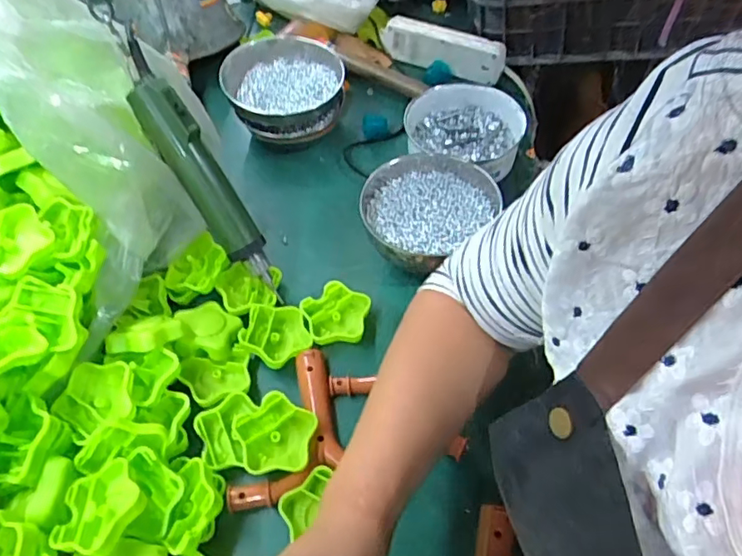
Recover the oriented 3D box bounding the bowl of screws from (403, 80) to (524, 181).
[{"bbox_3d":[0.118,-0.187,0.708,0.147,0.062,0.104,18,74,17],"label":"bowl of screws"}]

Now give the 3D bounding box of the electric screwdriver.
[{"bbox_3d":[-0.168,-0.098,0.557,0.041,0.271,0.041,-36,23,-21],"label":"electric screwdriver"}]

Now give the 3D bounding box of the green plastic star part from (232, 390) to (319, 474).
[{"bbox_3d":[-0.086,0.139,0.496,0.062,0.024,0.066,23,59,18],"label":"green plastic star part"}]

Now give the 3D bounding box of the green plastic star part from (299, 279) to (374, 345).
[{"bbox_3d":[-0.038,0.037,0.583,0.068,0.015,0.069,9,56,9],"label":"green plastic star part"}]

